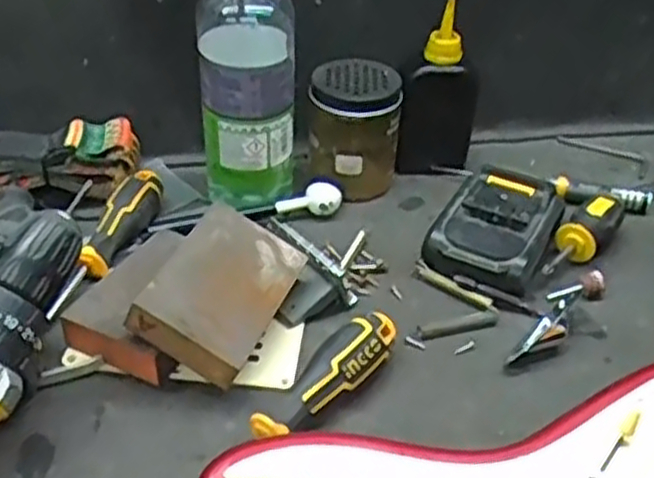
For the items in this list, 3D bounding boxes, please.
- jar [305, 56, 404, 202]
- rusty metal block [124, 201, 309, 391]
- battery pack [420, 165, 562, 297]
[{"bbox_3d":[0.020,-0.080,0.605,0.070,0.090,0.071,1,37,-1],"label":"jar"},{"bbox_3d":[-0.062,0.028,0.468,0.069,0.021,0.101,36,46,-5],"label":"rusty metal block"},{"bbox_3d":[0.118,-0.009,0.555,0.078,0.042,0.108,19,40,21],"label":"battery pack"}]

